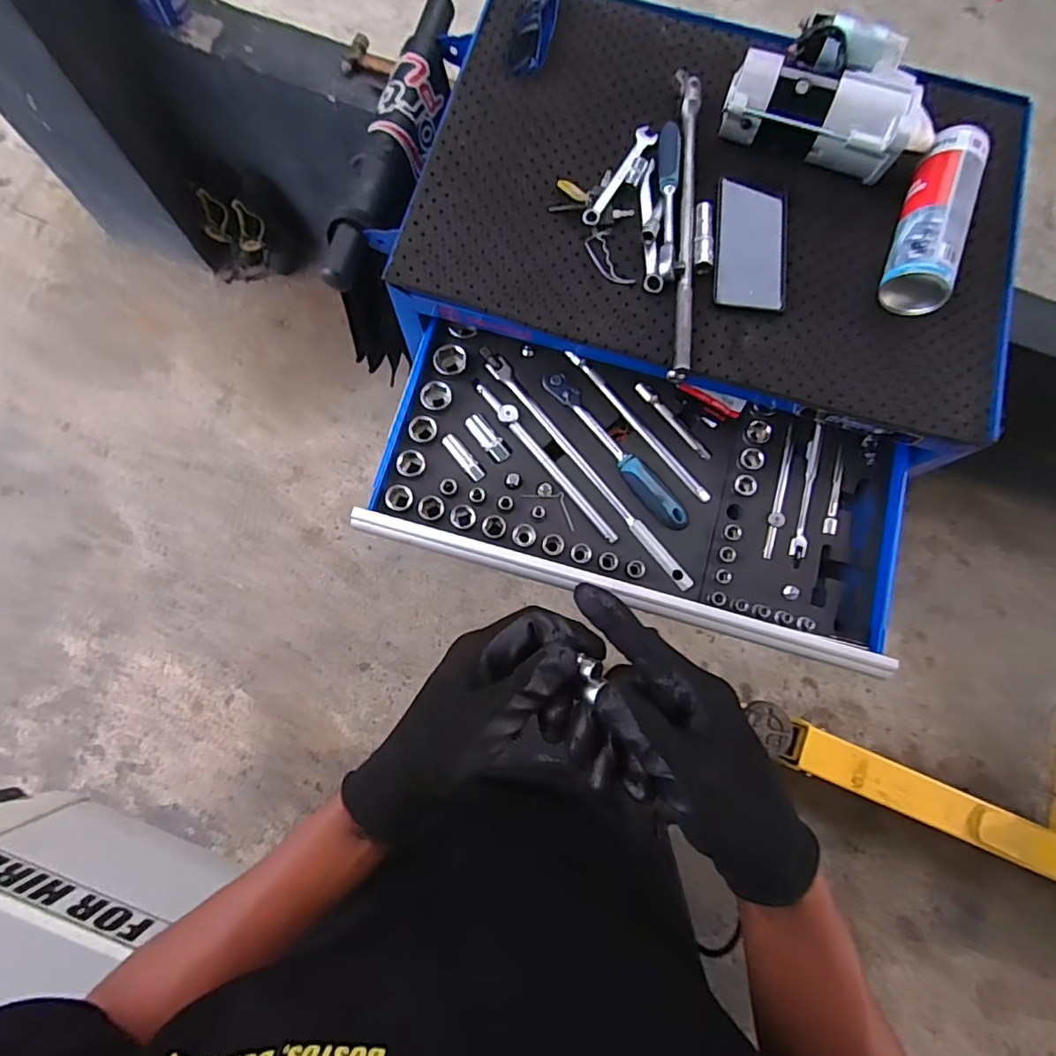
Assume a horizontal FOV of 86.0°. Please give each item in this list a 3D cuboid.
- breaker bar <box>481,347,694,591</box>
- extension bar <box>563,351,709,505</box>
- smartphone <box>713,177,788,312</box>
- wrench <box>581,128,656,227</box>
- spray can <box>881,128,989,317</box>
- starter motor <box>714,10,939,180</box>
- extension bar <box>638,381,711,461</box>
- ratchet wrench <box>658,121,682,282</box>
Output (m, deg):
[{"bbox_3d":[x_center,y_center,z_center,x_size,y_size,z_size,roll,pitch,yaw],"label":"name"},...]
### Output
[{"bbox_3d":[0.065,-0.075,0.671,0.023,0.017,0.371,-37,79,-11],"label":"breaker bar"},{"bbox_3d":[0.131,-0.125,0.684,0.012,0.014,0.247,-38,79,-11],"label":"extension bar"},{"bbox_3d":[0.251,-0.319,0.633,0.081,0.009,0.160,6,76,-1],"label":"smartphone"},{"bbox_3d":[0.107,-0.406,0.652,0.027,0.009,0.151,29,76,6],"label":"wrench"},{"bbox_3d":[0.443,-0.340,0.622,0.069,0.065,0.224,20,77,2],"label":"spray can"},{"bbox_3d":[0.335,-0.471,0.626,0.220,0.090,0.131,17,76,1],"label":"starter motor"},{"bbox_3d":[0.176,-0.130,0.684,0.014,0.009,0.122,-40,81,-11],"label":"extension bar"},{"bbox_3d":[0.157,-0.368,0.632,0.024,0.018,0.193,6,76,-1],"label":"ratchet wrench"}]

